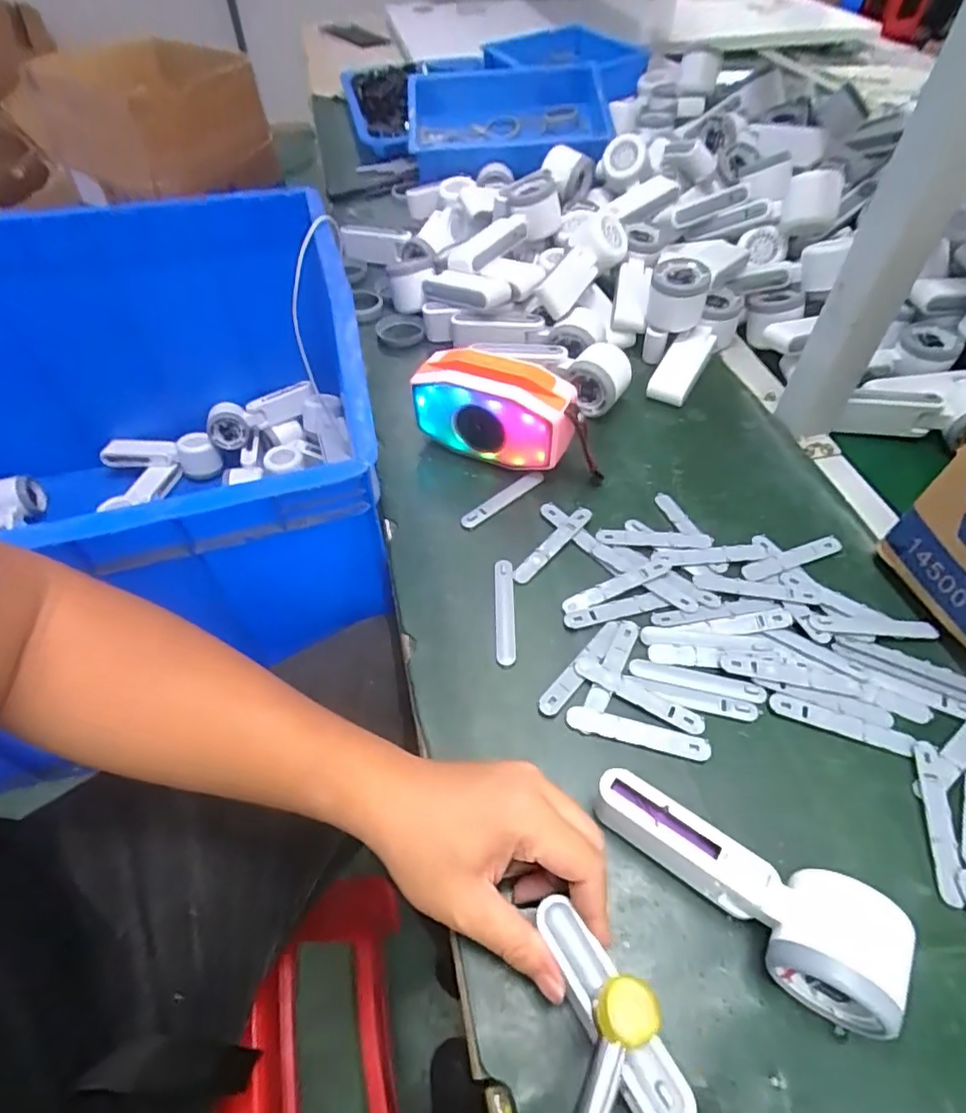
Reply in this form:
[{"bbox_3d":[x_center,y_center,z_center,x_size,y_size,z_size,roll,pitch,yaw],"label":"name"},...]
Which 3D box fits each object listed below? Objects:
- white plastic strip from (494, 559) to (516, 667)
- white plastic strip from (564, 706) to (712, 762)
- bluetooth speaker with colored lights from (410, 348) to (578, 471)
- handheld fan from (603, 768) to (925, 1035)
[{"bbox_3d":[0.017,0.042,0.456,0.015,0.008,0.088,-1,53,1],"label":"white plastic strip"},{"bbox_3d":[0.106,0.121,0.403,0.095,0.005,0.016,12,54,11],"label":"white plastic strip"},{"bbox_3d":[0.010,-0.129,0.540,0.146,0.099,0.048,19,56,15],"label":"bluetooth speaker with colored lights"},{"bbox_3d":[0.137,0.181,0.325,0.161,0.056,0.055,25,58,19],"label":"handheld fan"}]

